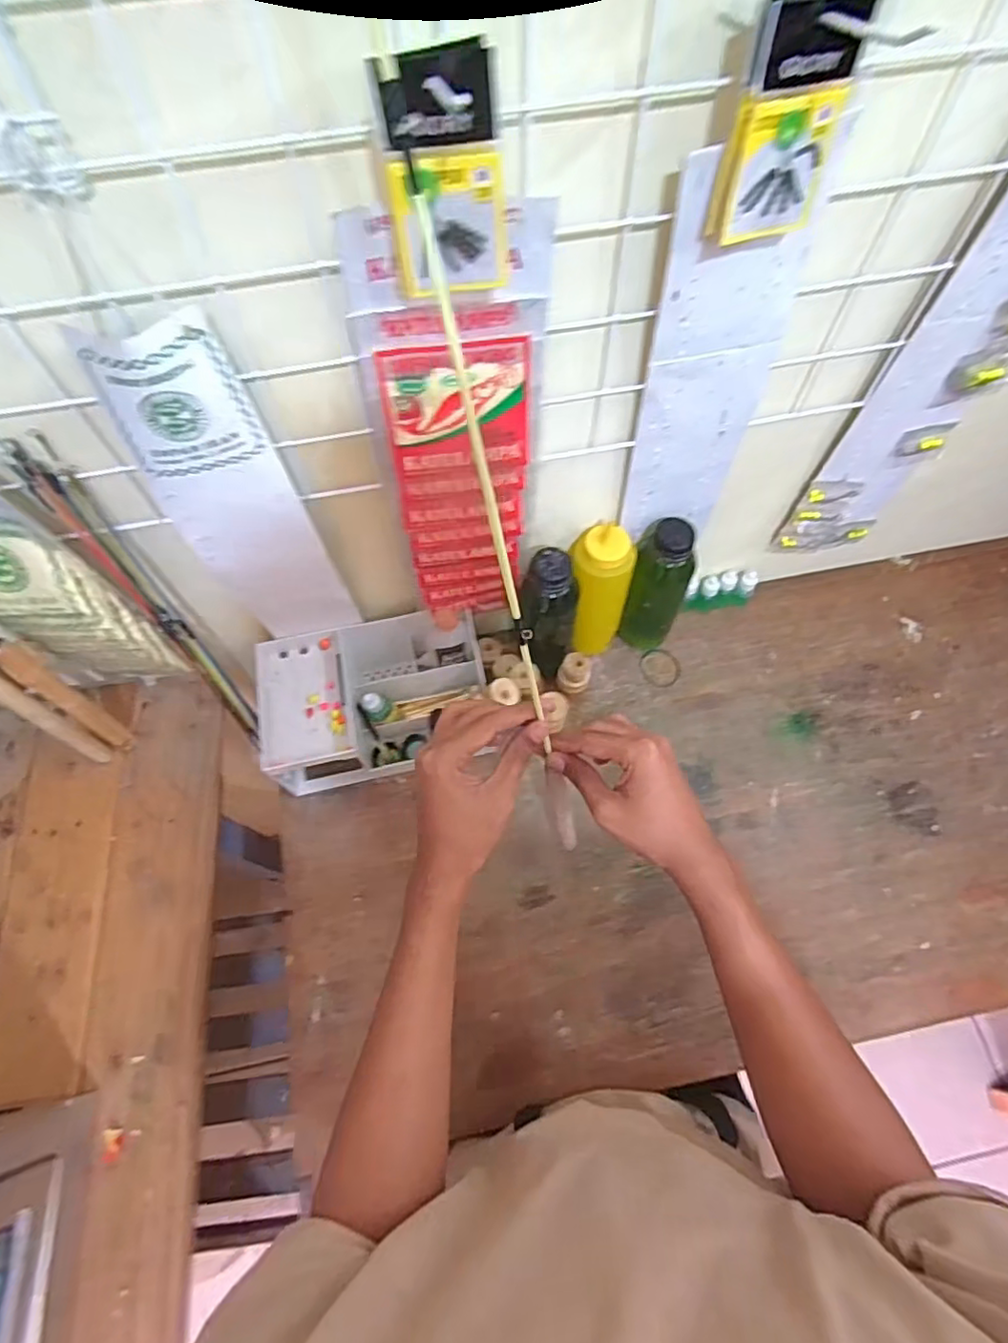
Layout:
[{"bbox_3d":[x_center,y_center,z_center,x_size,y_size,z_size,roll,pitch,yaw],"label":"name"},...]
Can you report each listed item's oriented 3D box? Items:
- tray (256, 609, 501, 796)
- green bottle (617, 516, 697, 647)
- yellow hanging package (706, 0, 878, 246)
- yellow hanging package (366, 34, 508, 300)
[{"bbox_3d":[-0.138,0.029,0.696,0.231,0.111,0.163,-10,65,-2],"label":"tray"},{"bbox_3d":[0.164,-0.083,0.683,0.062,0.189,0.057,20,68,11],"label":"green bottle"},{"bbox_3d":[0.141,-0.272,0.309,0.059,0.096,0.014,-14,59,-5],"label":"yellow hanging package"},{"bbox_3d":[-0.027,-0.225,0.290,0.054,0.094,0.012,-3,65,1],"label":"yellow hanging package"}]

